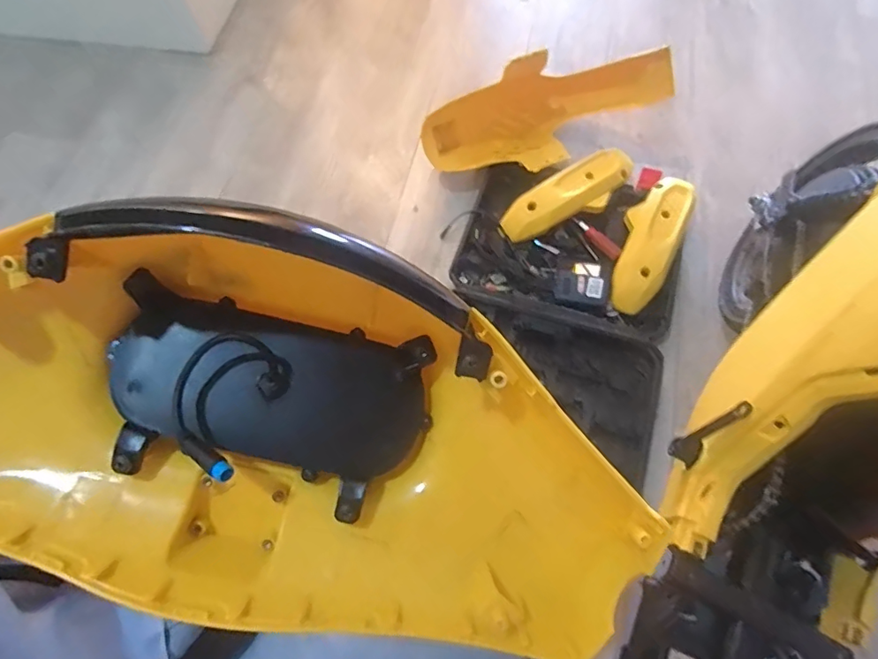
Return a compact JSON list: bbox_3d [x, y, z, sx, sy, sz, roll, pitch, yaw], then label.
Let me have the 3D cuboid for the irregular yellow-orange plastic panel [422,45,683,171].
[{"bbox_3d":[0.211,-0.444,1.058,0.510,0.192,0.170,-14,67,10],"label":"irregular yellow-orange plastic panel"}]

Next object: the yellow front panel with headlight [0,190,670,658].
[{"bbox_3d":[-0.085,0.035,0.234,0.369,0.107,0.173,14,69,7],"label":"yellow front panel with headlight"}]

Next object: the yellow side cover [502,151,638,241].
[{"bbox_3d":[0.266,-0.267,1.042,0.299,0.055,0.108,-32,69,-12],"label":"yellow side cover"}]

